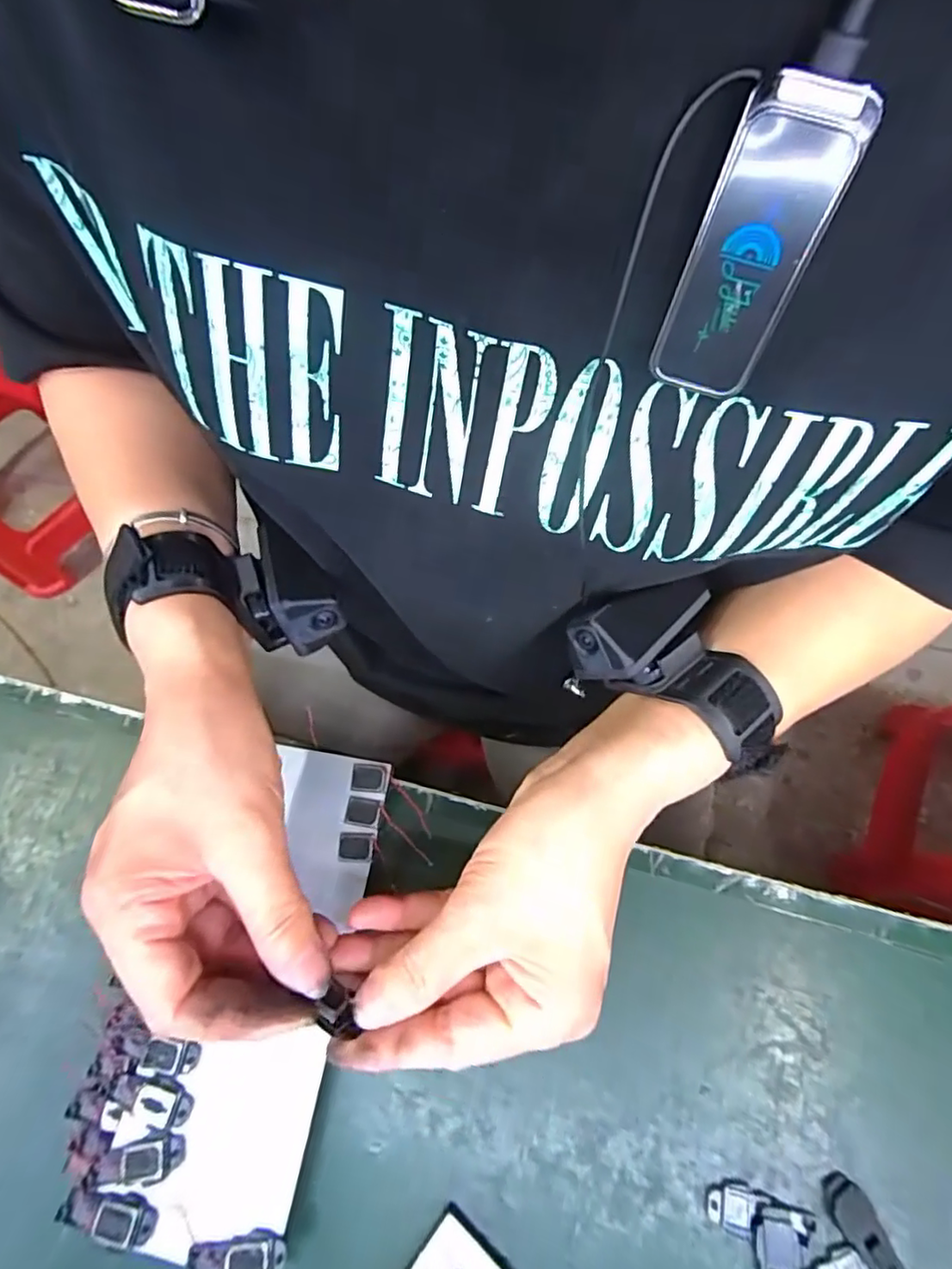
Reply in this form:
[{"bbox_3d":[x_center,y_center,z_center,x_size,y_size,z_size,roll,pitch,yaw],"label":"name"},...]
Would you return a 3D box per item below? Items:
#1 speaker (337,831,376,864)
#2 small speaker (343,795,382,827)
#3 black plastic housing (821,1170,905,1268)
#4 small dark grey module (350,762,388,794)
[{"bbox_3d":[-0.057,0.101,0.291,0.018,0.004,0.014,1,69,5],"label":"speaker"},{"bbox_3d":[-0.055,0.085,0.295,0.017,0.004,0.013,8,70,7],"label":"small speaker"},{"bbox_3d":[0.152,0.233,0.236,0.015,0.004,0.043,-33,71,-8],"label":"black plastic housing"},{"bbox_3d":[-0.053,0.071,0.300,0.018,0.006,0.014,8,70,7],"label":"small dark grey module"}]

